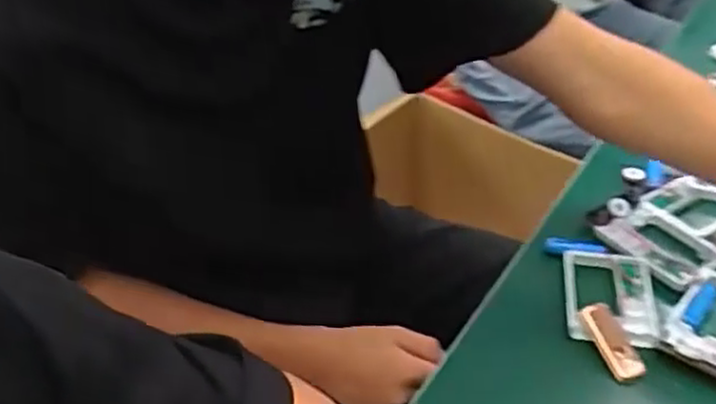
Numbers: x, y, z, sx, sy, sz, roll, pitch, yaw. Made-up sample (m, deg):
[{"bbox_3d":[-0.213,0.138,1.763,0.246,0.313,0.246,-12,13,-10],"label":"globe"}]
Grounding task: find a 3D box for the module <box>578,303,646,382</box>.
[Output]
[{"bbox_3d":[0.195,0.109,0.573,0.020,0.020,0.061,-20,70,-25],"label":"module"}]

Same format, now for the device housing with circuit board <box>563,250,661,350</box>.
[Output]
[{"bbox_3d":[0.211,0.074,0.616,0.073,0.015,0.103,9,40,9],"label":"device housing with circuit board"}]

